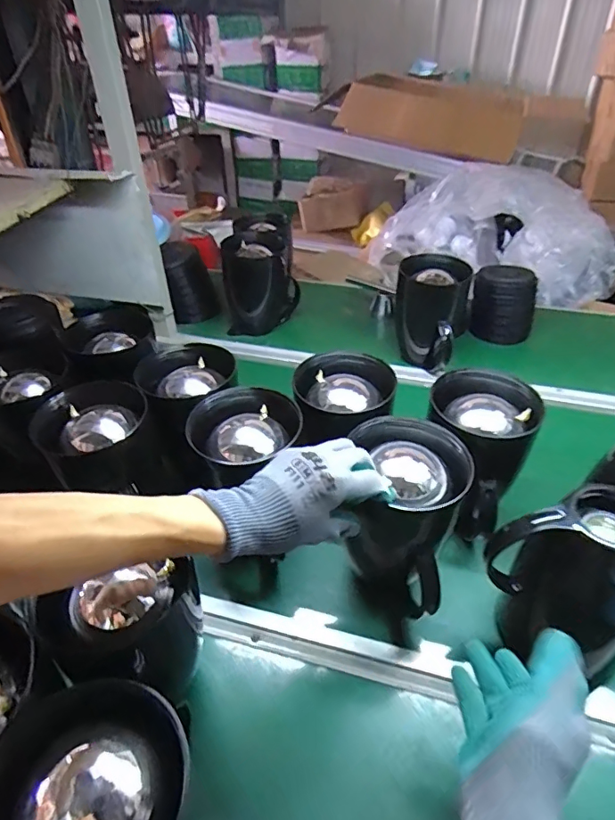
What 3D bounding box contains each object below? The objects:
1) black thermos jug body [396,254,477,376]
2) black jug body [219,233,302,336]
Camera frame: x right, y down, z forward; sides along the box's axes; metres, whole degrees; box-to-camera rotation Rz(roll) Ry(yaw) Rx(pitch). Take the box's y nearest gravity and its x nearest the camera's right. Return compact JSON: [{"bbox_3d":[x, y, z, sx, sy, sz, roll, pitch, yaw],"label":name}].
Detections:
[{"bbox_3d":[0.224,-0.169,0.924,0.130,0.191,0.106,10,40,14],"label":"black thermos jug body"},{"bbox_3d":[-0.099,-0.264,1.066,0.138,0.192,0.127,7,39,10],"label":"black jug body"}]

